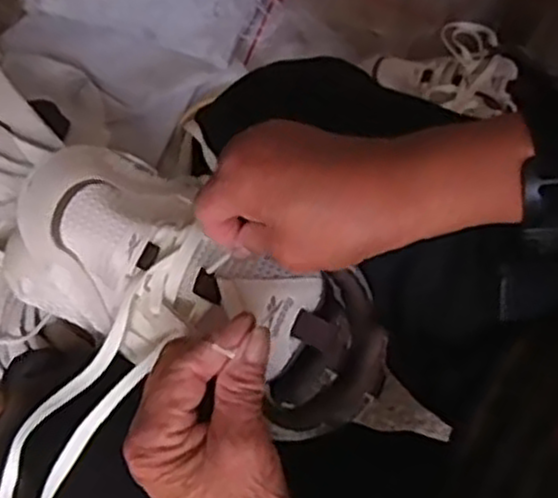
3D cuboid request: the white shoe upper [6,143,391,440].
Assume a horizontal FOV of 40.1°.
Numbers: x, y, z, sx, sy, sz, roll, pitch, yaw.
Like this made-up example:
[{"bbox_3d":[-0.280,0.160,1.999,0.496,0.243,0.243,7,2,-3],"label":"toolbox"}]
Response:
[{"bbox_3d":[-0.046,0.020,0.441,0.227,0.077,0.097,26,73,9],"label":"white shoe upper"}]

